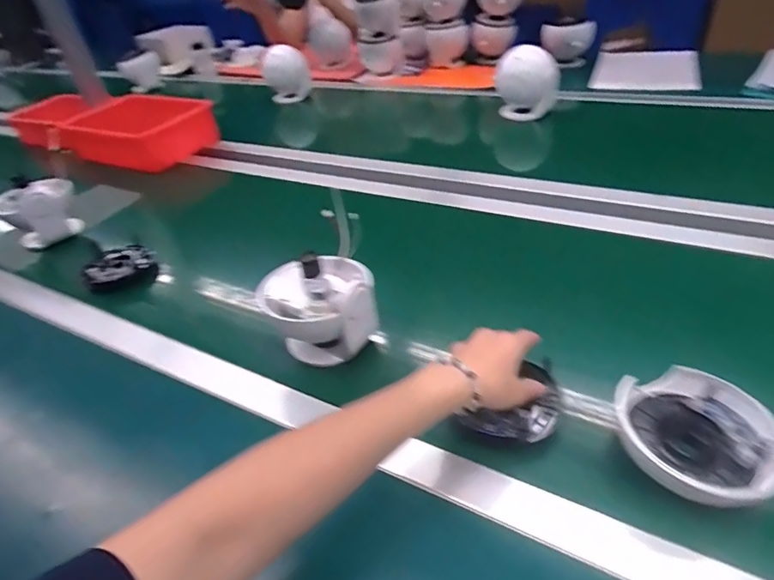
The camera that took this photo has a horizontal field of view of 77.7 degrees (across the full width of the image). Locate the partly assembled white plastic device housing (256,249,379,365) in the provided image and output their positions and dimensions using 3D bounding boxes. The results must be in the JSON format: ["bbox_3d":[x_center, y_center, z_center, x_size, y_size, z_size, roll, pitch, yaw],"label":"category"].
[{"bbox_3d":[-0.077,0.016,0.533,0.123,0.109,0.123,-14,38,-15],"label":"partly assembled white plastic device housing"}]

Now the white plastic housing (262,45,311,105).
[{"bbox_3d":[-0.265,-0.573,1.284,0.120,0.141,0.107,-11,37,-11],"label":"white plastic housing"}]

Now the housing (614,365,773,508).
[{"bbox_3d":[0.252,0.120,0.395,0.109,0.041,0.124,-32,46,-33],"label":"housing"}]

